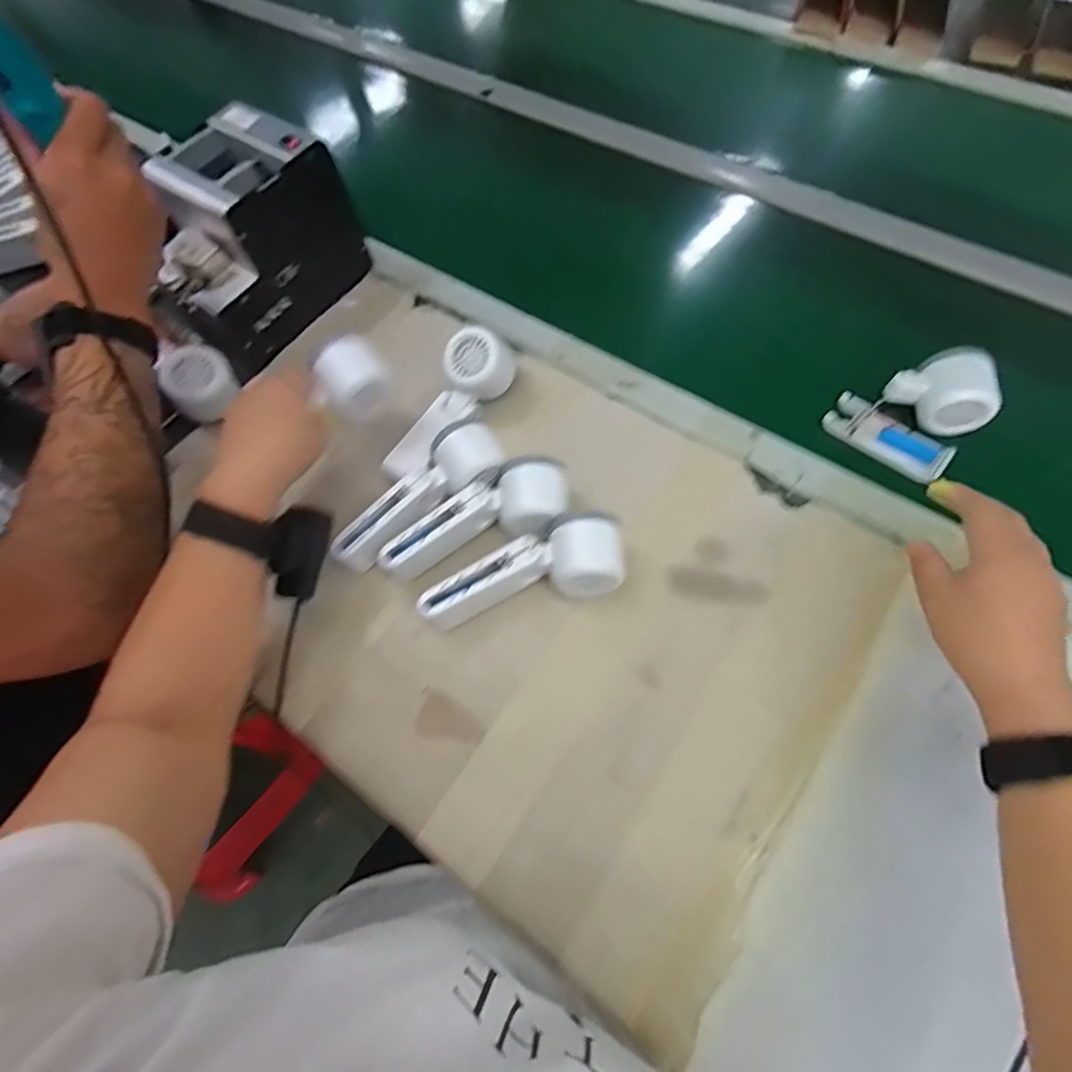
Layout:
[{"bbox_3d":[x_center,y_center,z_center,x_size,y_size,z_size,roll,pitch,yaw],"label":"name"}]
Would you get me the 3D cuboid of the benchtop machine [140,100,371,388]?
[{"bbox_3d":[-0.293,-0.301,0.576,0.126,0.147,0.194,33,70,18],"label":"benchtop machine"}]

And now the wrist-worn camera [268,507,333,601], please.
[{"bbox_3d":[-0.179,0.010,0.431,0.028,0.040,0.067,6,65,6],"label":"wrist-worn camera"}]

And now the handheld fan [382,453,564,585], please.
[{"bbox_3d":[-0.051,-0.013,0.479,0.168,0.045,0.064,-28,65,2],"label":"handheld fan"}]

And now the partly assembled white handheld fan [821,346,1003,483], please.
[{"bbox_3d":[0.333,-0.116,0.495,0.103,0.063,0.095,37,69,18],"label":"partly assembled white handheld fan"}]

